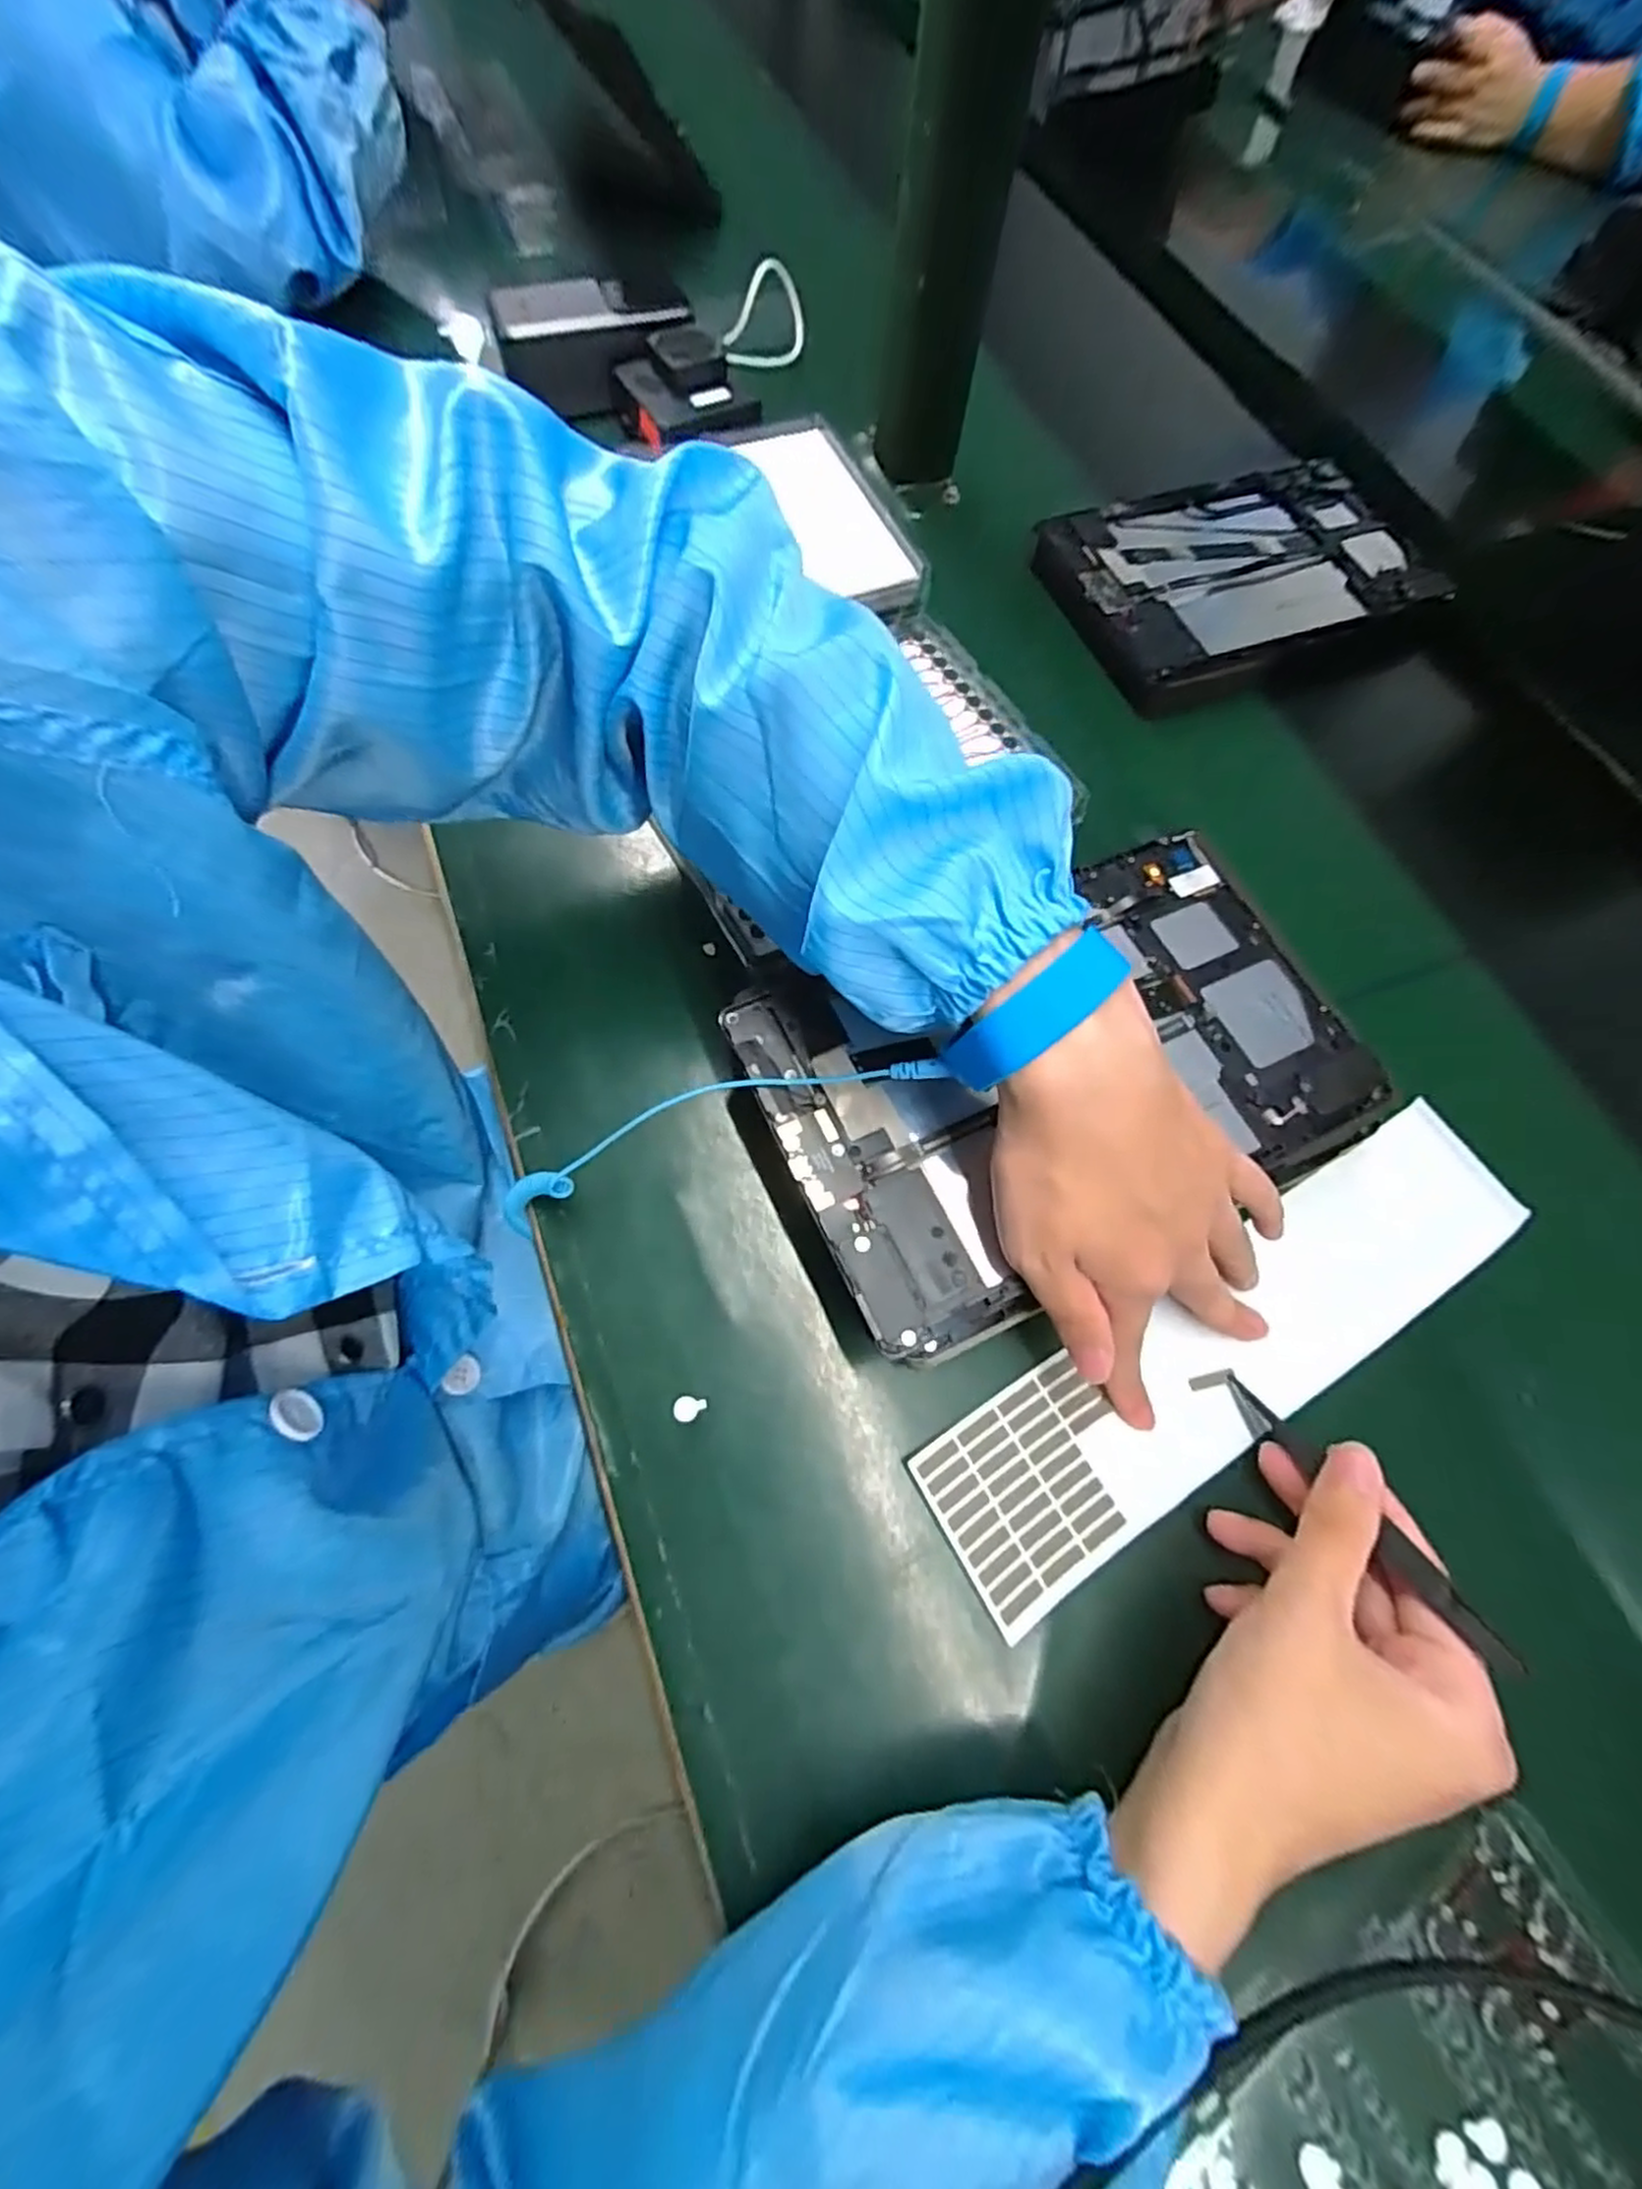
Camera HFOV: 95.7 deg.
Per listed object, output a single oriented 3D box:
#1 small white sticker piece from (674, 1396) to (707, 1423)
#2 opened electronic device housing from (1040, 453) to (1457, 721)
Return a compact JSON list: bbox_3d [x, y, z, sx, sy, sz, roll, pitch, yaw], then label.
[{"bbox_3d":[-0.052,0.124,0.292,0.013,0.004,0.009,0,69,-2],"label":"small white sticker piece"},{"bbox_3d":[0.272,-0.340,0.487,0.243,0.029,0.158,-17,71,-10],"label":"opened electronic device housing"}]

